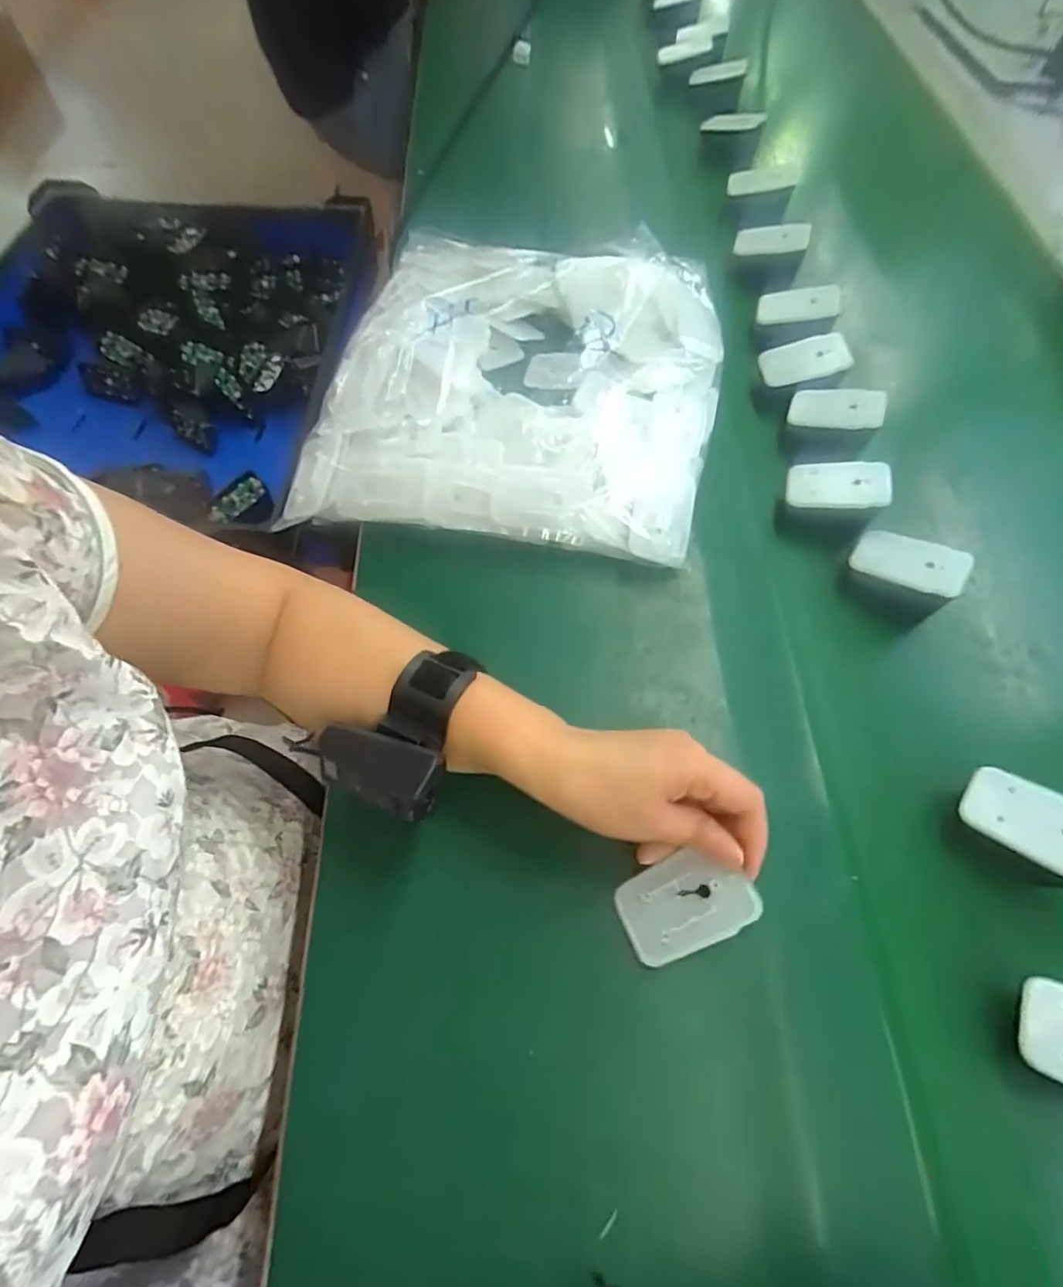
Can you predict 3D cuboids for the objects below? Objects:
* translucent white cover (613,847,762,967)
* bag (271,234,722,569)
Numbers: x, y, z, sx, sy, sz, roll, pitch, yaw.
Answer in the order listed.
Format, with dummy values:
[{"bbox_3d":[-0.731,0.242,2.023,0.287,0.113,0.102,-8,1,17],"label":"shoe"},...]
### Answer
[{"bbox_3d":[0.080,0.136,0.308,0.069,0.004,0.043,-34,61,13],"label":"translucent white cover"},{"bbox_3d":[-0.004,-0.206,0.473,0.297,0.072,0.302,12,62,4],"label":"bag"}]

